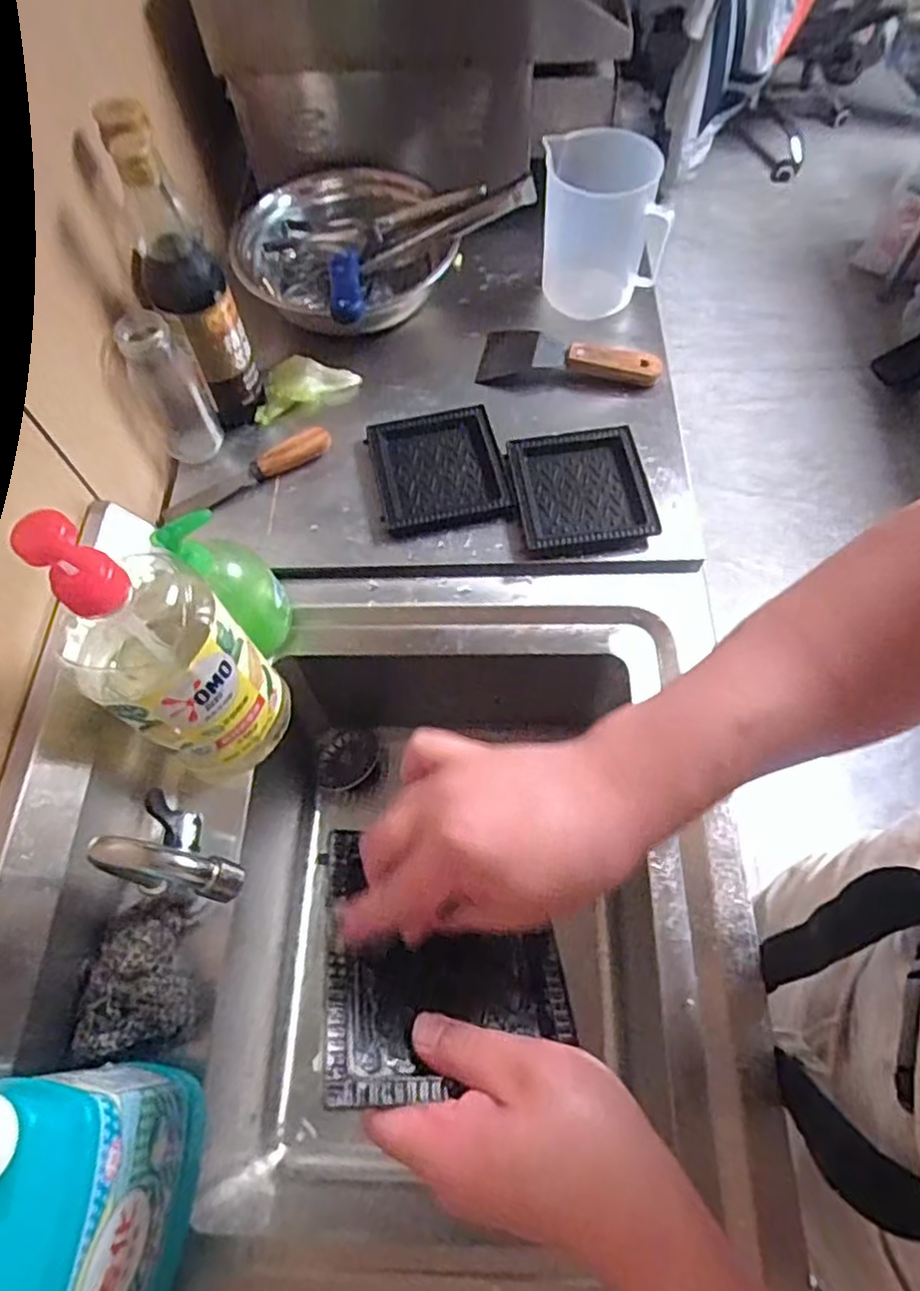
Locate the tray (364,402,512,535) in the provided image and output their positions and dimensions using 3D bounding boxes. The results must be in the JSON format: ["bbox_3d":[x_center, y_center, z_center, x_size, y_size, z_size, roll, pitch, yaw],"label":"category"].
[{"bbox_3d":[-0.022,-0.180,0.713,0.128,0.018,0.137,-12,63,-4],"label":"tray"}]

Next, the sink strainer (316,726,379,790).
[{"bbox_3d":[-0.128,0.126,0.790,0.061,0.020,0.074,9,64,7],"label":"sink strainer"}]

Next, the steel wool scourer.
[{"bbox_3d":[-0.217,0.229,0.487,0.068,0.046,0.092,-9,63,-2],"label":"steel wool scourer"}]

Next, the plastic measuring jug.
[{"bbox_3d":[0.165,-0.475,0.793,0.135,0.153,0.126,-1,63,2],"label":"plastic measuring jug"}]

